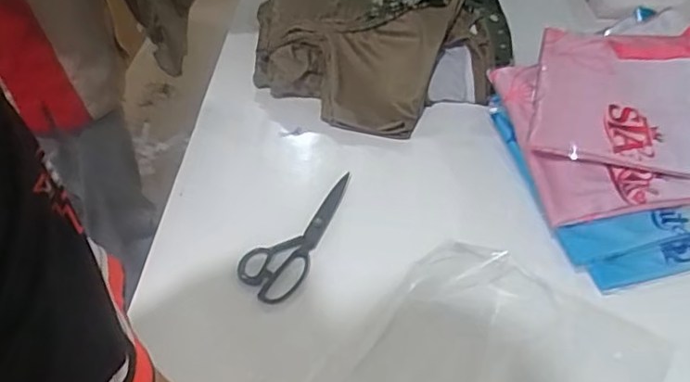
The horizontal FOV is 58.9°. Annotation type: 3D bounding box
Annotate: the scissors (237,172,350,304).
[{"bbox_3d":[-0.042,0.056,0.738,0.075,0.020,0.193,39,58,22],"label":"scissors"}]

